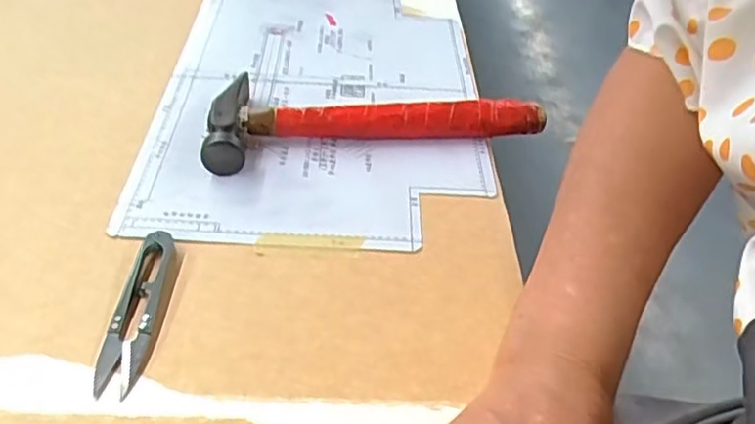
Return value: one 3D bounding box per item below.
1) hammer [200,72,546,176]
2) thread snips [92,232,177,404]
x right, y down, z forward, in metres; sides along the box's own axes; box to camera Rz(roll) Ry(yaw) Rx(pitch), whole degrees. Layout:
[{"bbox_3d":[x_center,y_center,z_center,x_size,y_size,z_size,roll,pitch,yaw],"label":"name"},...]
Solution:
[{"bbox_3d":[-0.005,-0.076,0.488,0.243,0.026,0.092,-6,43,-13],"label":"hammer"},{"bbox_3d":[-0.127,0.050,0.347,0.024,0.011,0.100,3,42,-3],"label":"thread snips"}]

